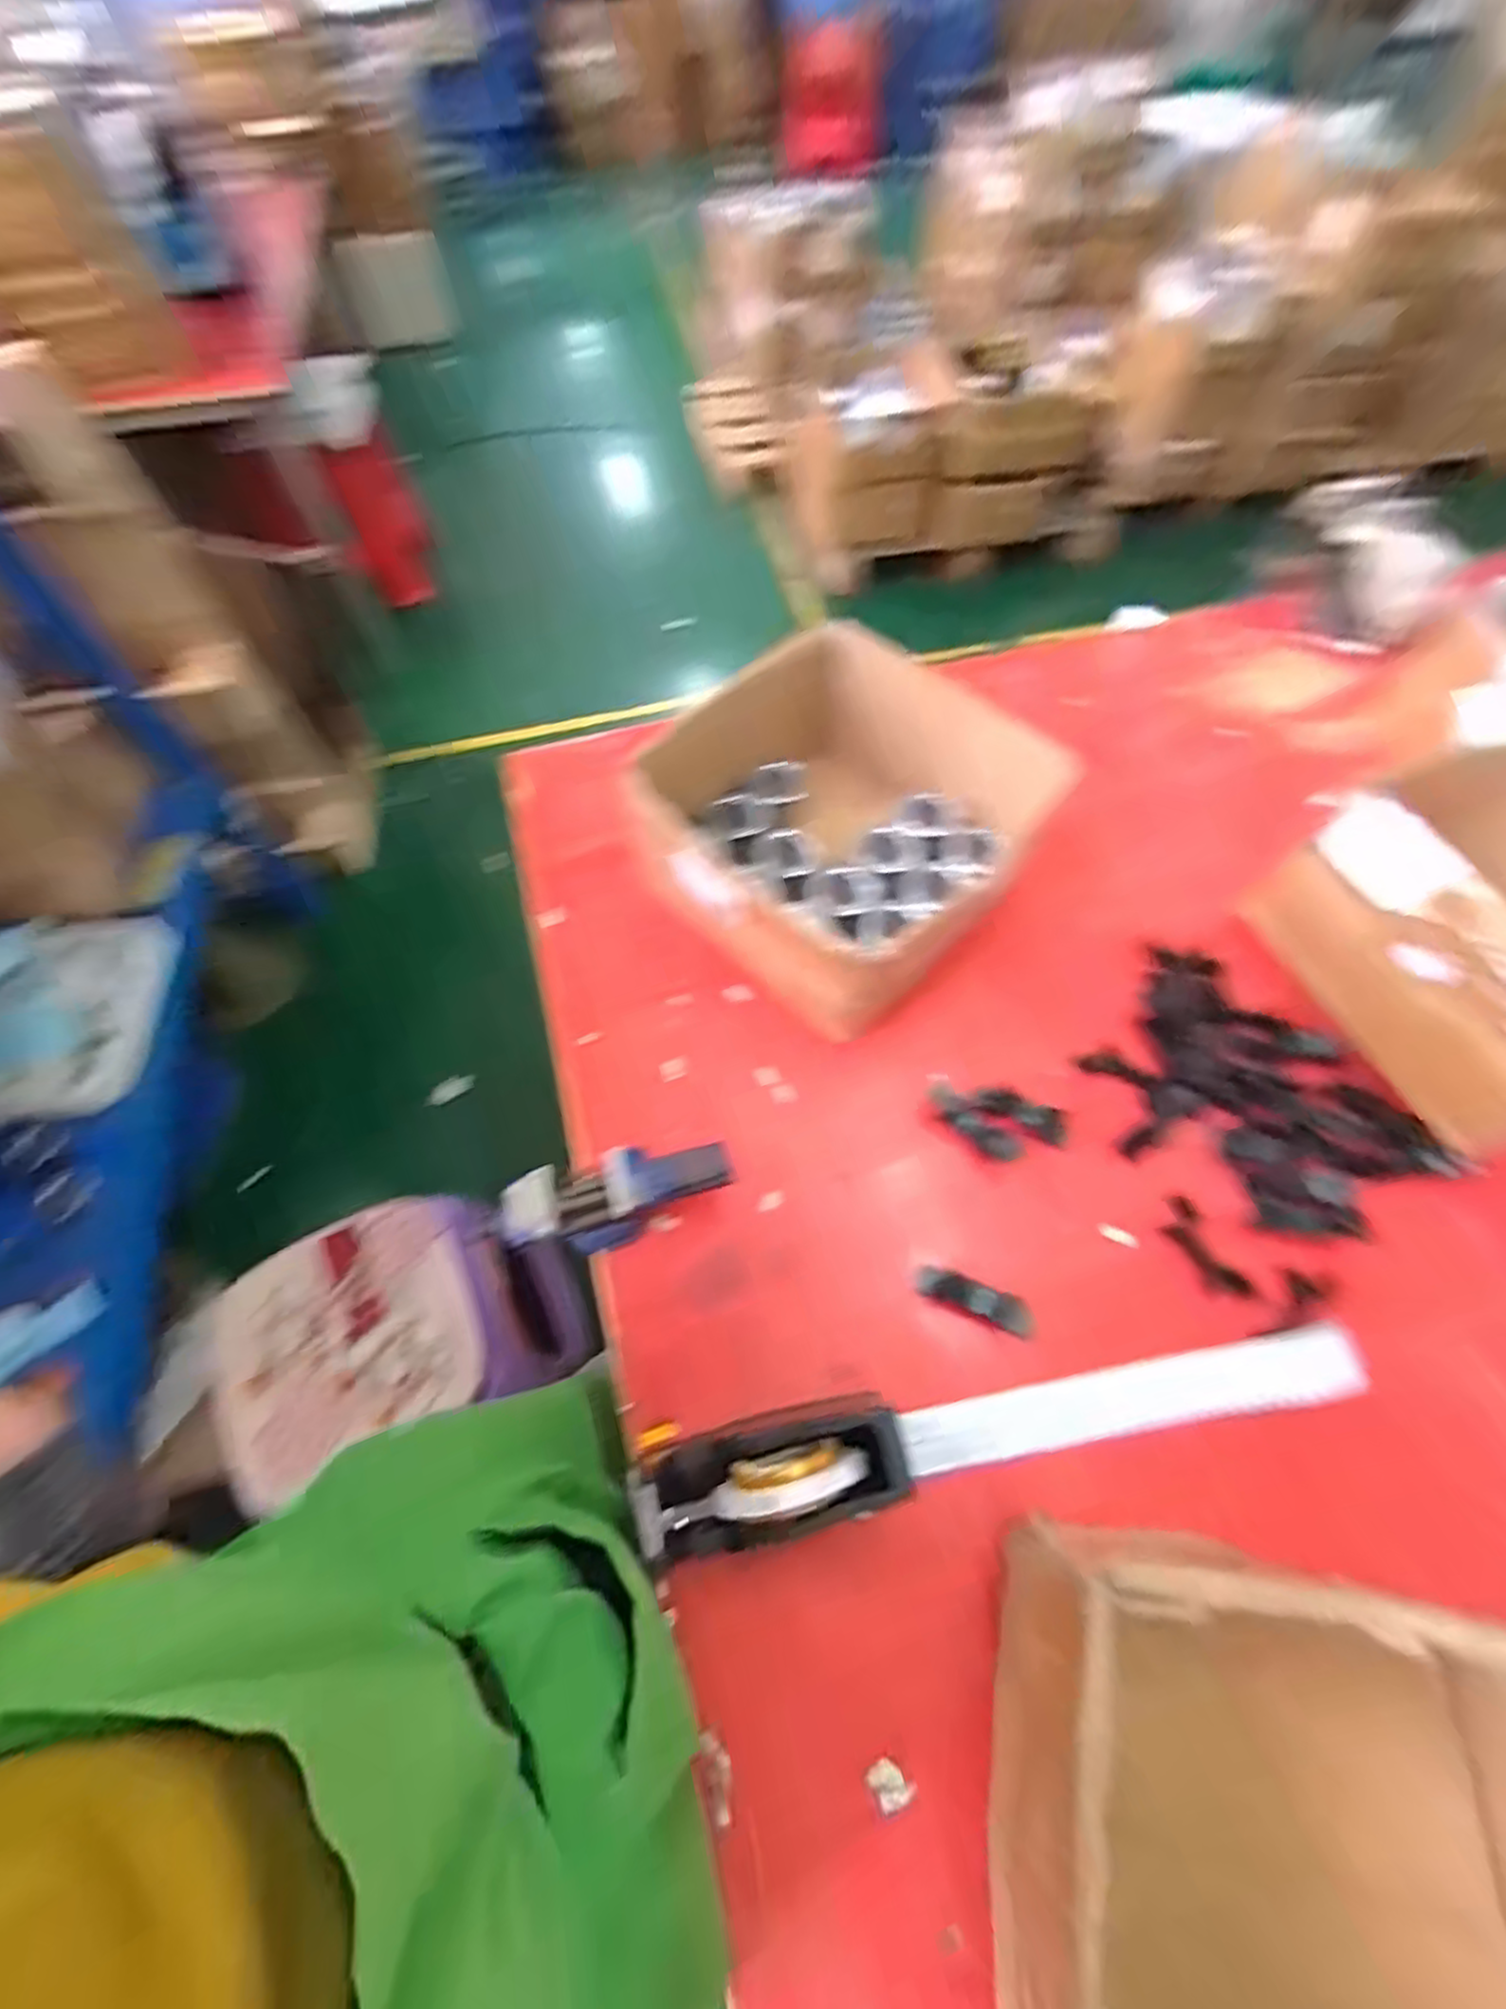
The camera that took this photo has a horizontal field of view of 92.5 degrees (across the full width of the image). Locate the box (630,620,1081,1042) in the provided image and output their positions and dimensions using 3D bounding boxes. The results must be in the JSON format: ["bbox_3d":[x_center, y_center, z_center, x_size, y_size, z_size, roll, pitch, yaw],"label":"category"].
[{"bbox_3d":[0.099,-0.170,0.764,0.354,0.177,0.333,-37,68,-17],"label":"box"}]

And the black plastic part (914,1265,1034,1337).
[{"bbox_3d":[0.192,0.255,0.624,0.099,0.022,0.027,17,63,25],"label":"black plastic part"}]

